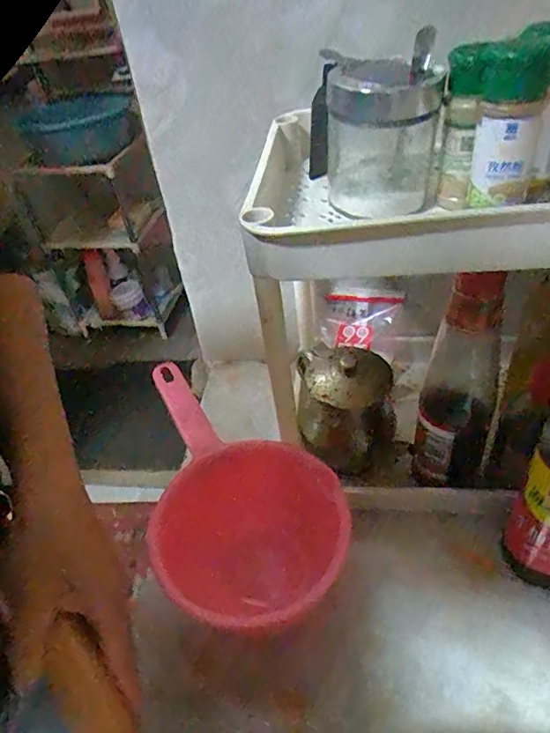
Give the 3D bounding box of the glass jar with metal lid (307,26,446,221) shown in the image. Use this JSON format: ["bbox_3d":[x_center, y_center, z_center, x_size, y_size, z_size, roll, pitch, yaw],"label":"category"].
[{"bbox_3d":[0.074,-0.172,0.374,0.089,0.110,0.085,-4,42,4],"label":"glass jar with metal lid"}]

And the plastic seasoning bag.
[{"bbox_3d":[0.101,-0.057,0.597,0.095,0.071,0.042,1,43,9],"label":"plastic seasoning bag"}]

